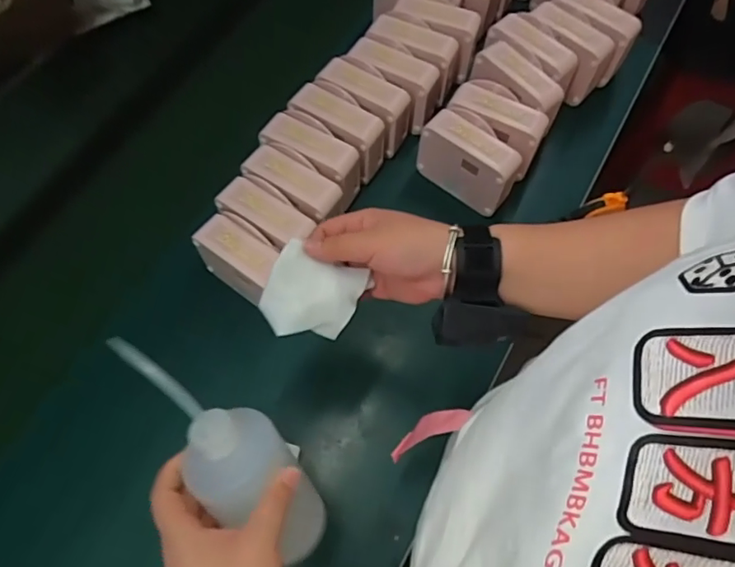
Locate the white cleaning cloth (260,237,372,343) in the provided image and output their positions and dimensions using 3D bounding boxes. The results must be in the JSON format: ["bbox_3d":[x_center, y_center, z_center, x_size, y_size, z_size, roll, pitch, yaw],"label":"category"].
[{"bbox_3d":[-0.046,0.010,0.443,0.074,0.009,0.072,27,81,-13],"label":"white cleaning cloth"}]

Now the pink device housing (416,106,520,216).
[{"bbox_3d":[0.134,-0.162,0.712,0.135,0.092,0.065,38,72,16],"label":"pink device housing"}]

